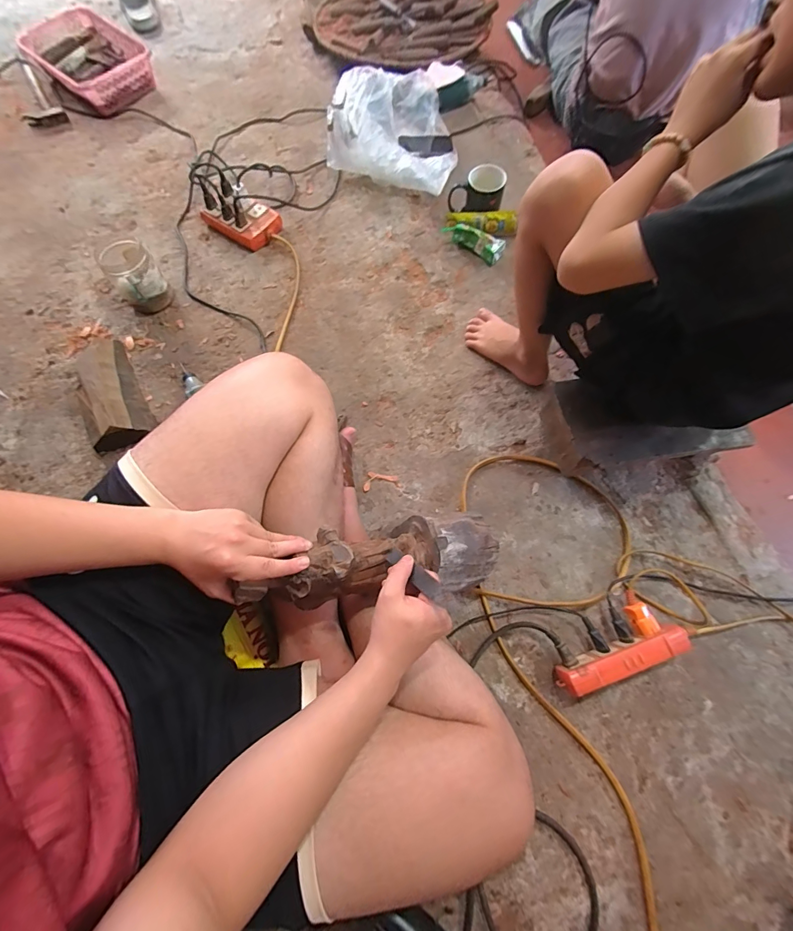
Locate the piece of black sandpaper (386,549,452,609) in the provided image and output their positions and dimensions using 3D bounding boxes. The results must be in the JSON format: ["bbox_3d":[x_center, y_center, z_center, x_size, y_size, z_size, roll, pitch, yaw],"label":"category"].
[{"bbox_3d":[0.022,0.124,0.430,0.020,0.008,0.119,-47,32,-13],"label":"piece of black sandpaper"}]

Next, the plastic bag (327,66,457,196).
[{"bbox_3d":[0.015,-0.840,0.940,0.297,0.152,0.268,22,72,6],"label":"plastic bag"}]

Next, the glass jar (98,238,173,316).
[{"bbox_3d":[-0.536,-0.392,0.786,0.097,0.115,0.096,1,72,-2],"label":"glass jar"}]

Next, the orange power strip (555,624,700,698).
[{"bbox_3d":[0.344,0.289,0.581,0.211,0.054,0.039,-20,73,-8],"label":"orange power strip"}]

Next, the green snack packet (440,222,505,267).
[{"bbox_3d":[0.178,-0.520,0.881,0.149,0.033,0.053,38,74,10],"label":"green snack packet"}]

